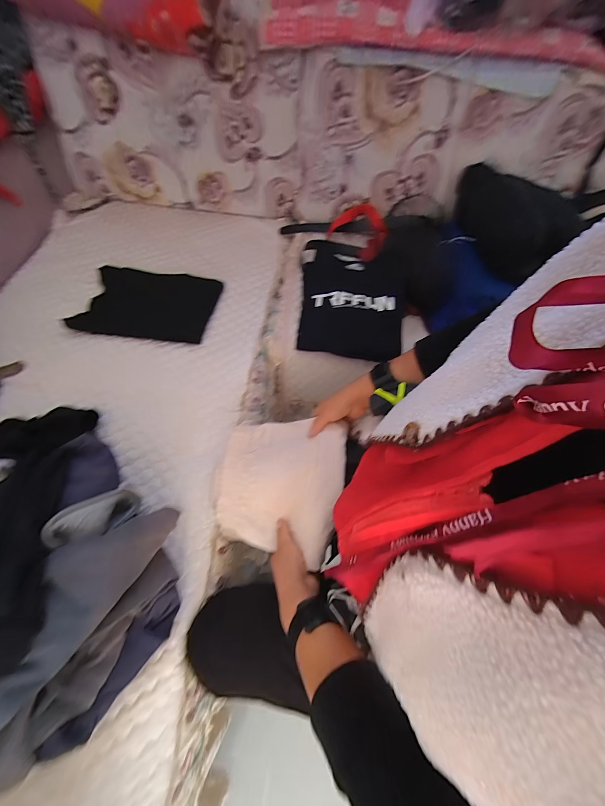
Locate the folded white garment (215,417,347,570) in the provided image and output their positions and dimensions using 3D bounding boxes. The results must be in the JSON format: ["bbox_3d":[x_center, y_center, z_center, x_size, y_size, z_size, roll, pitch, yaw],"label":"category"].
[{"bbox_3d":[-0.040,0.125,0.491,0.209,0.047,0.223,8,59,16],"label":"folded white garment"}]

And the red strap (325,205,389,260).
[{"bbox_3d":[0.182,-0.527,0.902,0.177,0.081,0.147,39,66,18],"label":"red strap"}]

